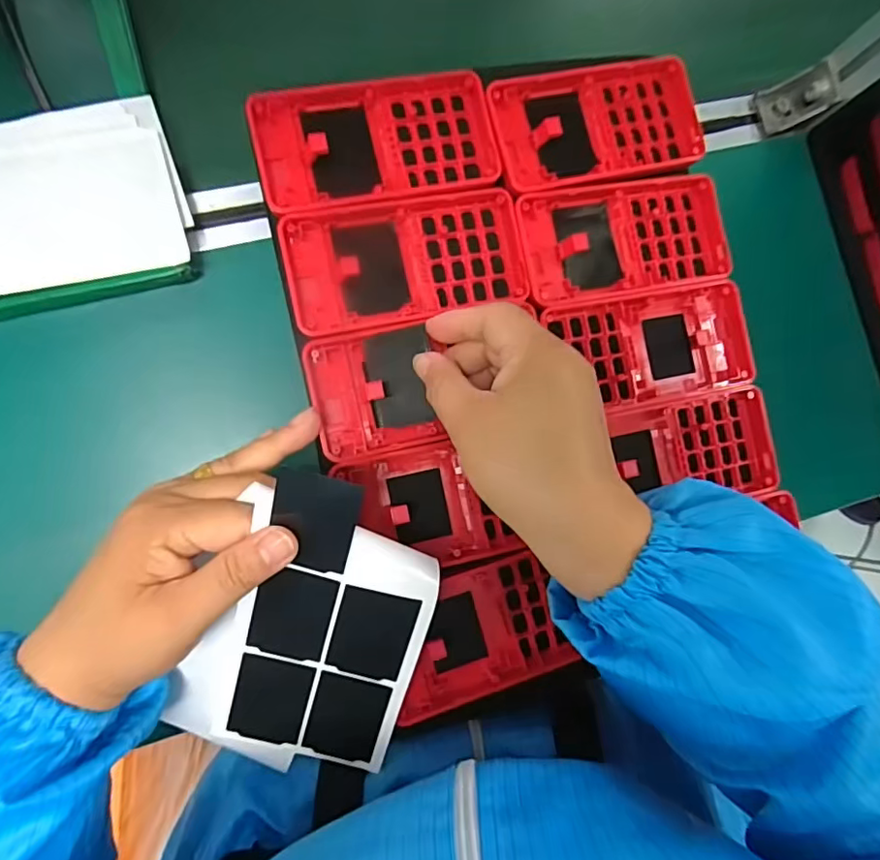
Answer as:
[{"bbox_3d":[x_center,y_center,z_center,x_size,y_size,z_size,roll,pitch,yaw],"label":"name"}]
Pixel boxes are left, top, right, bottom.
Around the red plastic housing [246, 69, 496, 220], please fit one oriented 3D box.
[{"bbox_3d":[-0.032,-0.151,0.285,0.123,0.012,0.062,-15,87,-10],"label":"red plastic housing"}]

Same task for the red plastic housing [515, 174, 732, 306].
[{"bbox_3d":[0.105,-0.108,0.306,0.123,0.013,0.062,-11,86,-10],"label":"red plastic housing"}]

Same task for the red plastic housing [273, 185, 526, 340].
[{"bbox_3d":[-0.017,-0.089,0.285,0.121,0.011,0.061,-13,89,-10],"label":"red plastic housing"}]

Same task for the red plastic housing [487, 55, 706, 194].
[{"bbox_3d":[0.090,-0.174,0.309,0.124,0.011,0.067,-13,87,-10],"label":"red plastic housing"}]

